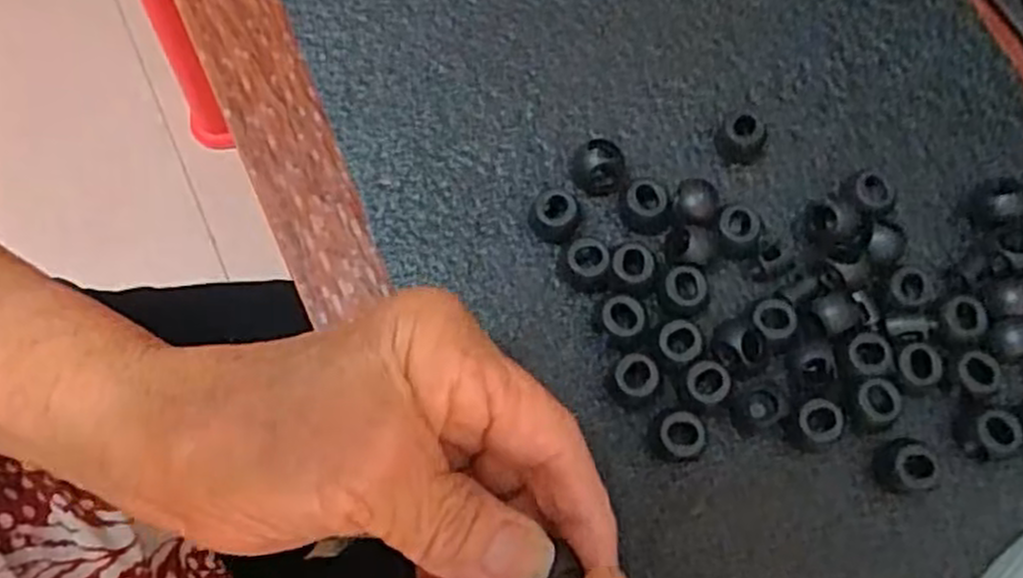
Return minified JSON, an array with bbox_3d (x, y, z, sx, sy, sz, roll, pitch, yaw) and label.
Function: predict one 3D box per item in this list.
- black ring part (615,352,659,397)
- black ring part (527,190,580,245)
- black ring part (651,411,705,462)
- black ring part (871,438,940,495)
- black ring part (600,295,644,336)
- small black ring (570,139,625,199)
[{"bbox_3d":[0.040,0.028,0.248,0.013,0.011,0.014,0,74,-1],"label":"black ring part"},{"bbox_3d":[0.015,-0.025,0.264,0.017,0.014,0.014,18,75,4],"label":"black ring part"},{"bbox_3d":[0.053,0.047,0.243,0.014,0.012,0.015,-6,74,-3],"label":"black ring part"},{"bbox_3d":[0.124,0.056,0.243,0.013,0.015,0.016,-2,74,-2],"label":"black ring part"},{"bbox_3d":[0.036,0.010,0.254,0.014,0.010,0.013,0,74,-1],"label":"black ring part"},{"bbox_3d":[0.030,-0.042,0.269,0.016,0.016,0.017,0,74,-1],"label":"small black ring"}]

